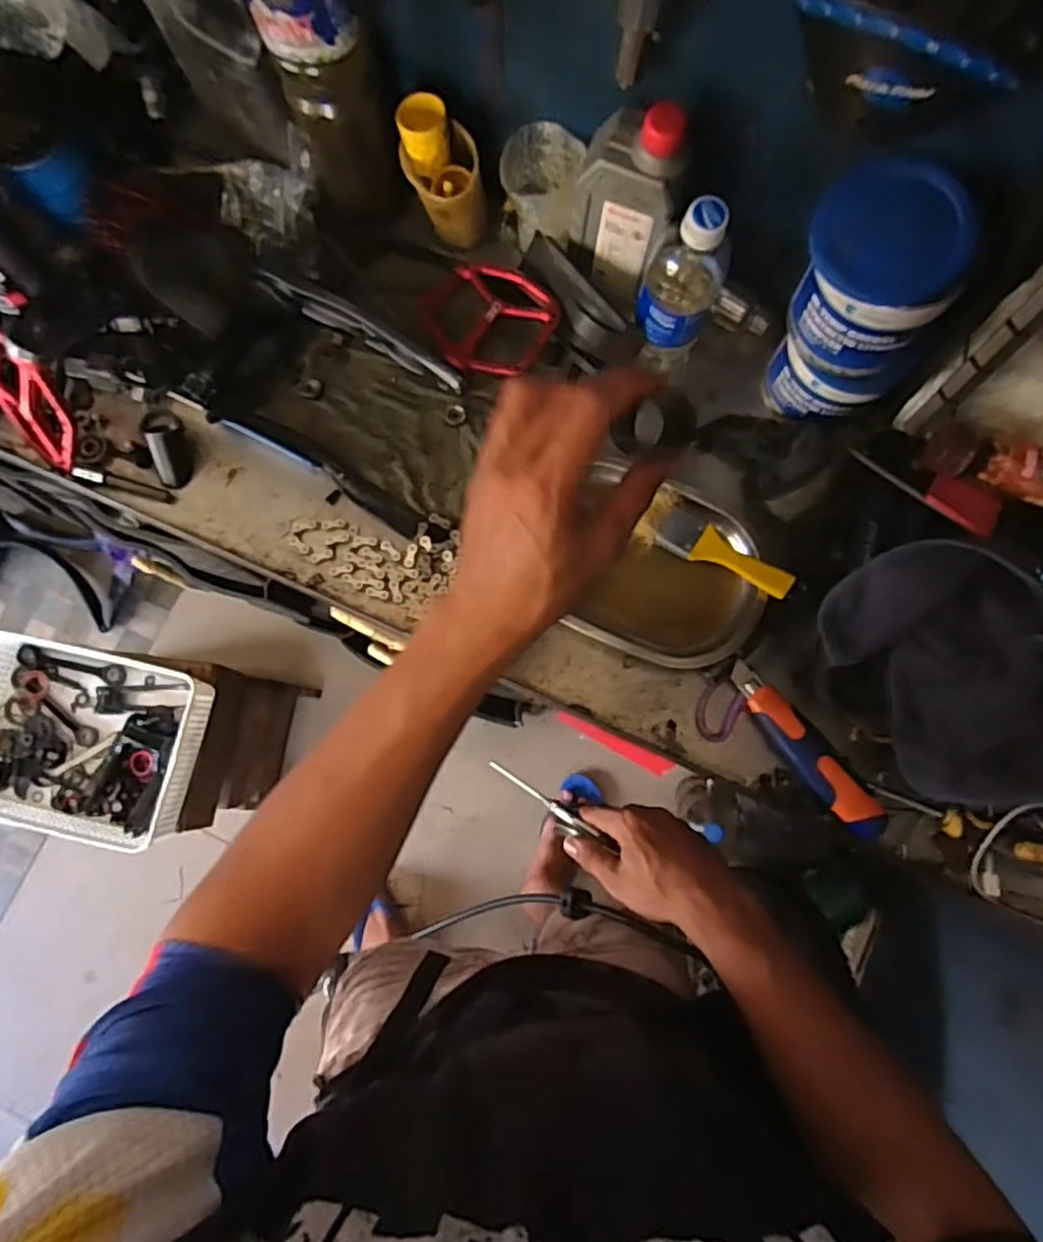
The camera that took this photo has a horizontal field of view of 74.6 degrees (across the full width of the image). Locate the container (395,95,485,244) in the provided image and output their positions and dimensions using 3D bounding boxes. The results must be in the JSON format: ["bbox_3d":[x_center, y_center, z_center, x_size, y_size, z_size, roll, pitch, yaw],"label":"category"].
[{"bbox_3d":[-0.066,-0.381,0.597,0.065,0.105,0.070,0,80,0],"label":"container"}]

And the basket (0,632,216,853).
[{"bbox_3d":[-0.643,0.175,0.989,0.339,0.081,0.260,12,80,2],"label":"basket"}]

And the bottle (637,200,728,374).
[{"bbox_3d":[0.132,-0.277,0.567,0.063,0.166,0.063,17,80,3],"label":"bottle"}]

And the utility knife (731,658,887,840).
[{"bbox_3d":[0.233,0.101,0.557,0.036,0.028,0.162,-36,82,-6],"label":"utility knife"}]

